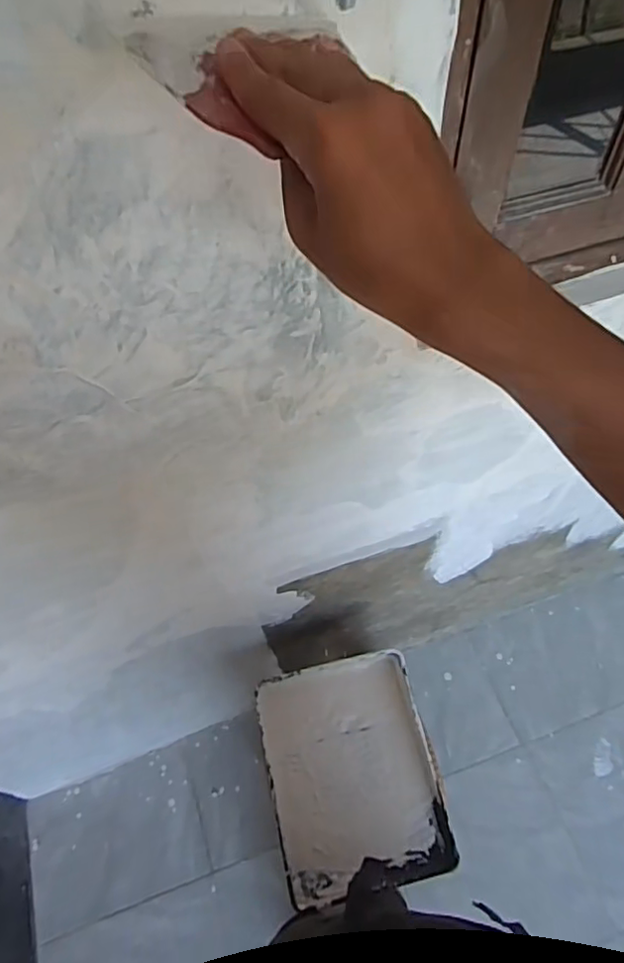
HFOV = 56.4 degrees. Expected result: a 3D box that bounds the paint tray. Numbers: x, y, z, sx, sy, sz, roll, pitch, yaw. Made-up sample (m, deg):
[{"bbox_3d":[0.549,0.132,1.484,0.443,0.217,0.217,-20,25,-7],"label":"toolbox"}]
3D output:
[{"bbox_3d":[0.068,0.491,0.997,0.275,0.076,0.347,-12,57,-4],"label":"paint tray"}]

